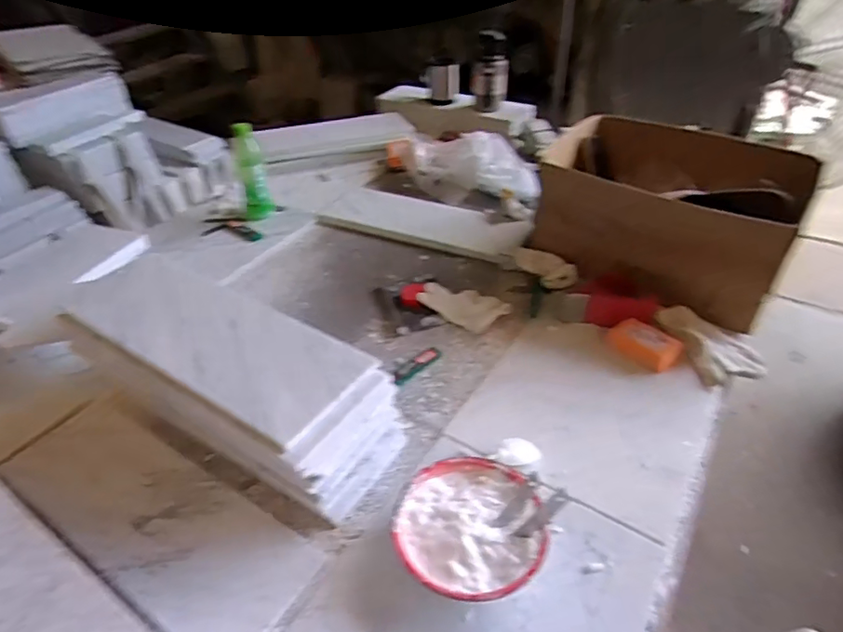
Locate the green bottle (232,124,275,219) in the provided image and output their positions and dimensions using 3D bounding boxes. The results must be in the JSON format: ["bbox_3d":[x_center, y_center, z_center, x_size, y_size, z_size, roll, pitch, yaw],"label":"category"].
[{"bbox_3d":[-0.382,-0.315,1.246,0.067,0.205,0.054,-13,42,-11],"label":"green bottle"}]

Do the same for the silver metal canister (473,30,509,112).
[{"bbox_3d":[0.209,-0.737,1.671,0.105,0.204,0.096,3,41,8],"label":"silver metal canister"}]

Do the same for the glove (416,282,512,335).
[{"bbox_3d":[0.068,-0.023,0.984,0.157,0.026,0.067,29,50,32],"label":"glove"}]

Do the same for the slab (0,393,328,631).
[{"bbox_3d":[-0.336,0.234,0.692,0.450,0.014,0.159,22,47,27],"label":"slab"}]

